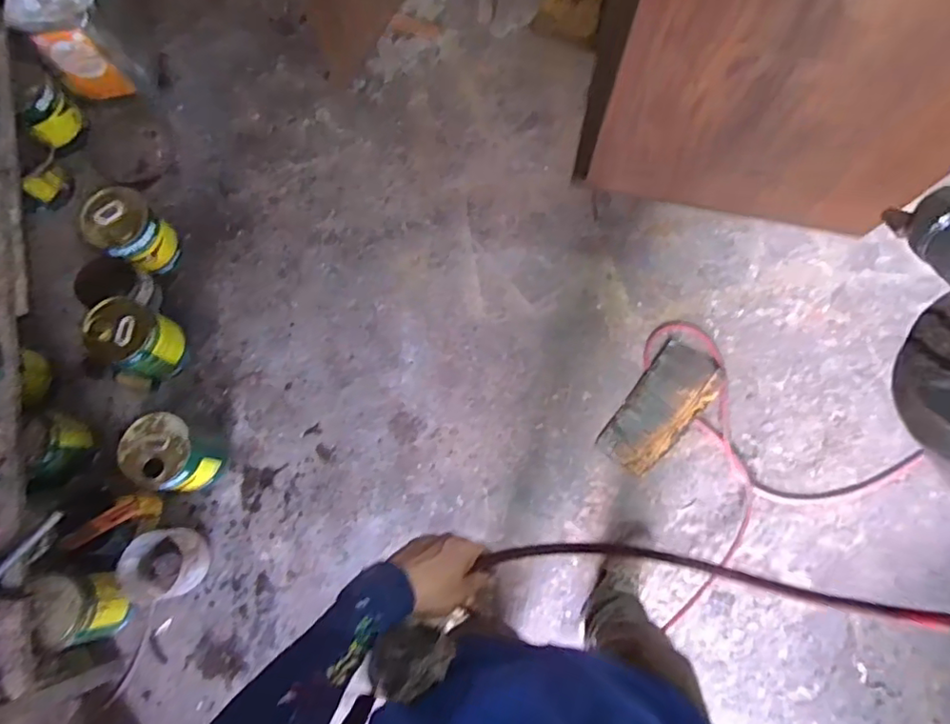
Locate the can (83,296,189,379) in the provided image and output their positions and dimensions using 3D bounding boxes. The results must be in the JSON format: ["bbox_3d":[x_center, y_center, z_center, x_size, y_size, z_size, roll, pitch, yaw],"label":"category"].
[{"bbox_3d":[-0.880,-0.055,1.458,0.204,0.197,0.182,27,76,8],"label":"can"}]

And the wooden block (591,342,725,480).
[{"bbox_3d":[0.486,0.121,1.464,0.170,0.032,0.354,36,78,10],"label":"wooden block"}]

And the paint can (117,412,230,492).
[{"bbox_3d":[-0.729,0.228,1.388,0.178,0.200,0.176,22,76,7],"label":"paint can"}]

